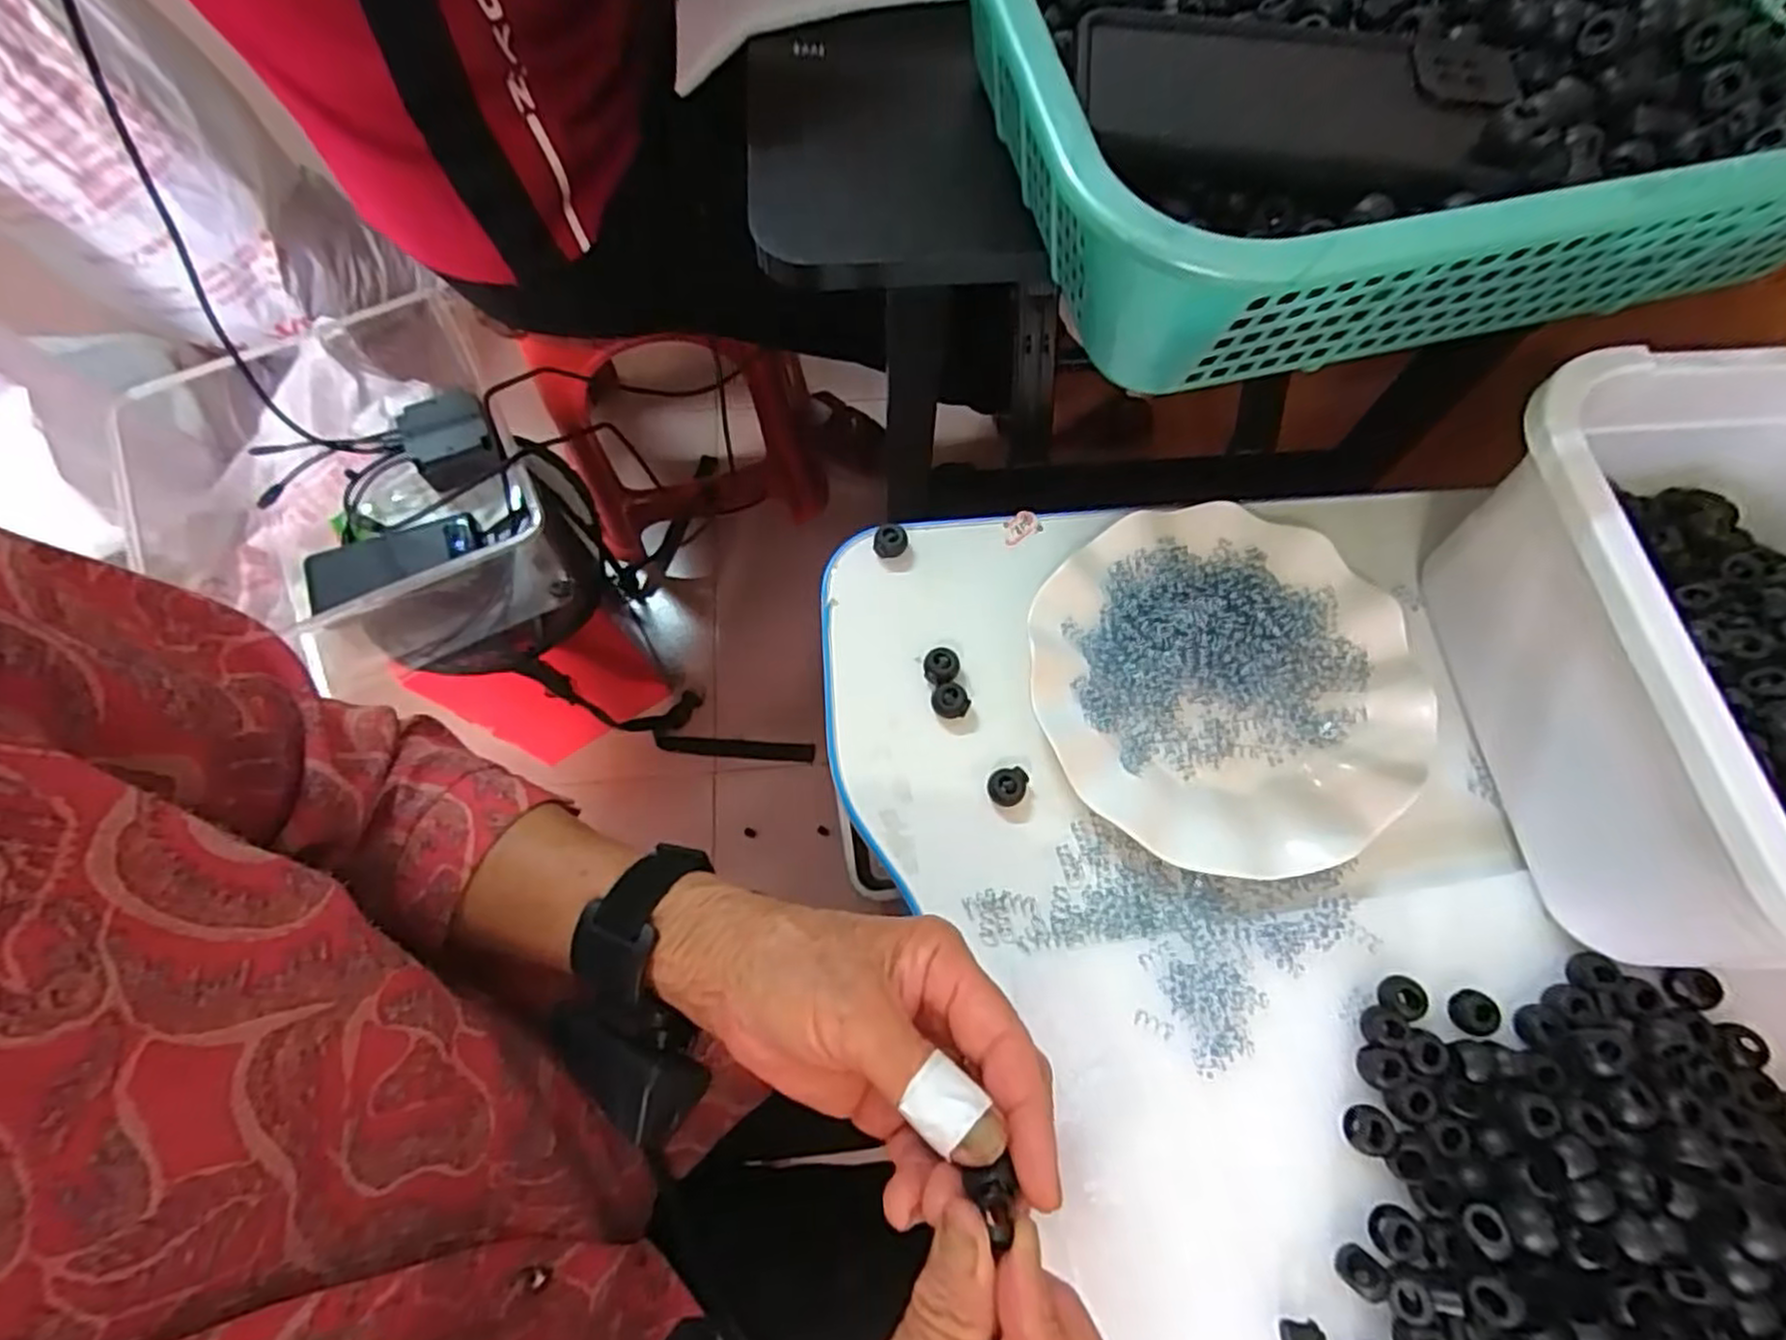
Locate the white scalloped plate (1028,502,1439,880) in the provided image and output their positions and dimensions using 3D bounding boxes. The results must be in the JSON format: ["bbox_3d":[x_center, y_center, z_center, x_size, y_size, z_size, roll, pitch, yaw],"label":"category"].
[{"bbox_3d":[0.162,0.004,0.373,0.179,0.022,0.177,0,70,0],"label":"white scalloped plate"}]

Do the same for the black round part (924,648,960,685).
[{"bbox_3d":[0.025,-0.001,0.384,0.017,0.010,0.018,0,70,0],"label":"black round part"}]

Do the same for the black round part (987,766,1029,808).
[{"bbox_3d":[0.055,0.056,0.363,0.019,0.012,0.018,0,70,0],"label":"black round part"}]

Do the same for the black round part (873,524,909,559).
[{"bbox_3d":[-0.001,-0.069,0.408,0.018,0.015,0.014,5,70,2],"label":"black round part"}]

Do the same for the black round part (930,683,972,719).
[{"bbox_3d":[0.029,0.015,0.378,0.019,0.011,0.017,4,70,2],"label":"black round part"}]

